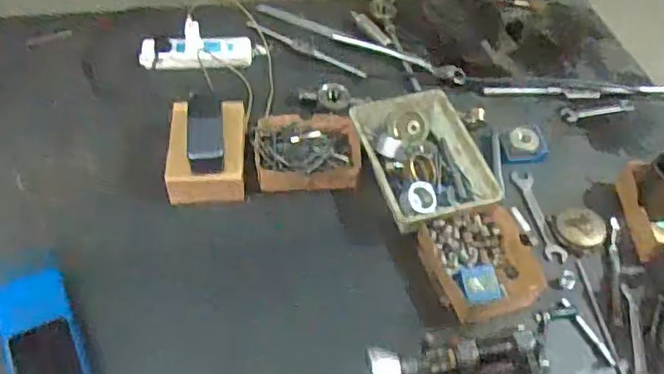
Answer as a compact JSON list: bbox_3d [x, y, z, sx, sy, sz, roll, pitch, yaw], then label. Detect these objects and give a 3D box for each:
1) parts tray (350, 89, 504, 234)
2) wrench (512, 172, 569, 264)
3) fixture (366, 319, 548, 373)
[{"bbox_3d":[0.146,-0.048,0.990,0.174,0.056,0.252,-12,53,-13],"label":"parts tray"},{"bbox_3d":[0.338,0.047,0.975,0.036,0.010,0.174,-5,55,-6],"label":"wrench"},{"bbox_3d":[0.145,0.231,0.694,0.214,0.187,0.072,-7,52,-9],"label":"fixture"}]

